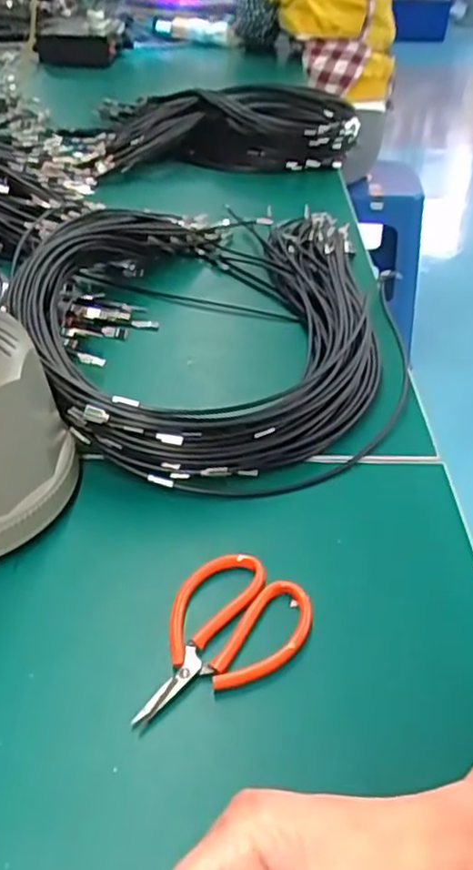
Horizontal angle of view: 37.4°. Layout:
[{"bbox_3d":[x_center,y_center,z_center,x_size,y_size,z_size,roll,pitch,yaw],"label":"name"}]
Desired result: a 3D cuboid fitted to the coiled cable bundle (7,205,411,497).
[{"bbox_3d":[-0.022,-0.129,0.625,0.283,0.083,0.453,3,39,1],"label":"coiled cable bundle"}]

